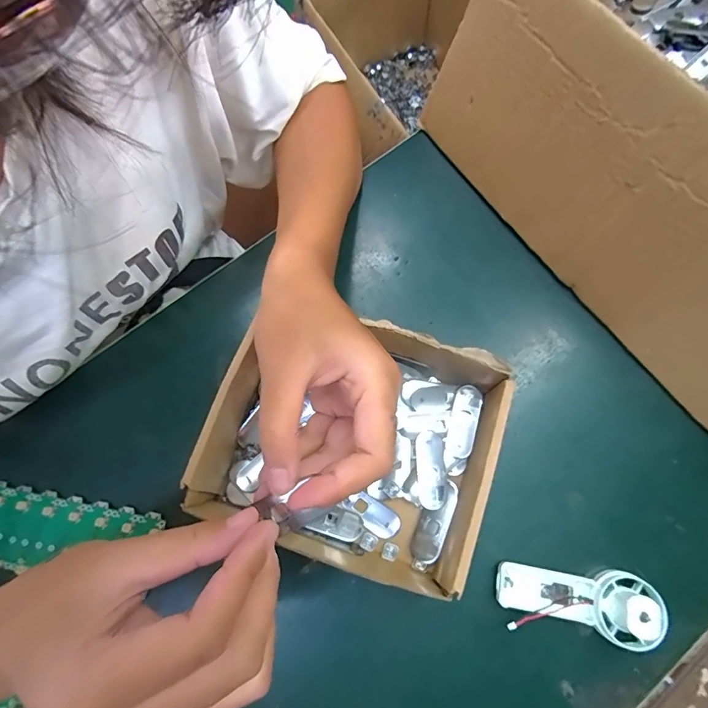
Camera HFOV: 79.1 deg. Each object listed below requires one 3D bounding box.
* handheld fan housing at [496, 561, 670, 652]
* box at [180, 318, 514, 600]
[{"bbox_3d":[0.132,0.147,0.255,0.087,0.021,0.037,3,72,16],"label":"handheld fan housing"},{"bbox_3d":[-0.002,0.054,0.274,0.167,0.051,0.148,21,74,7],"label":"box"}]

